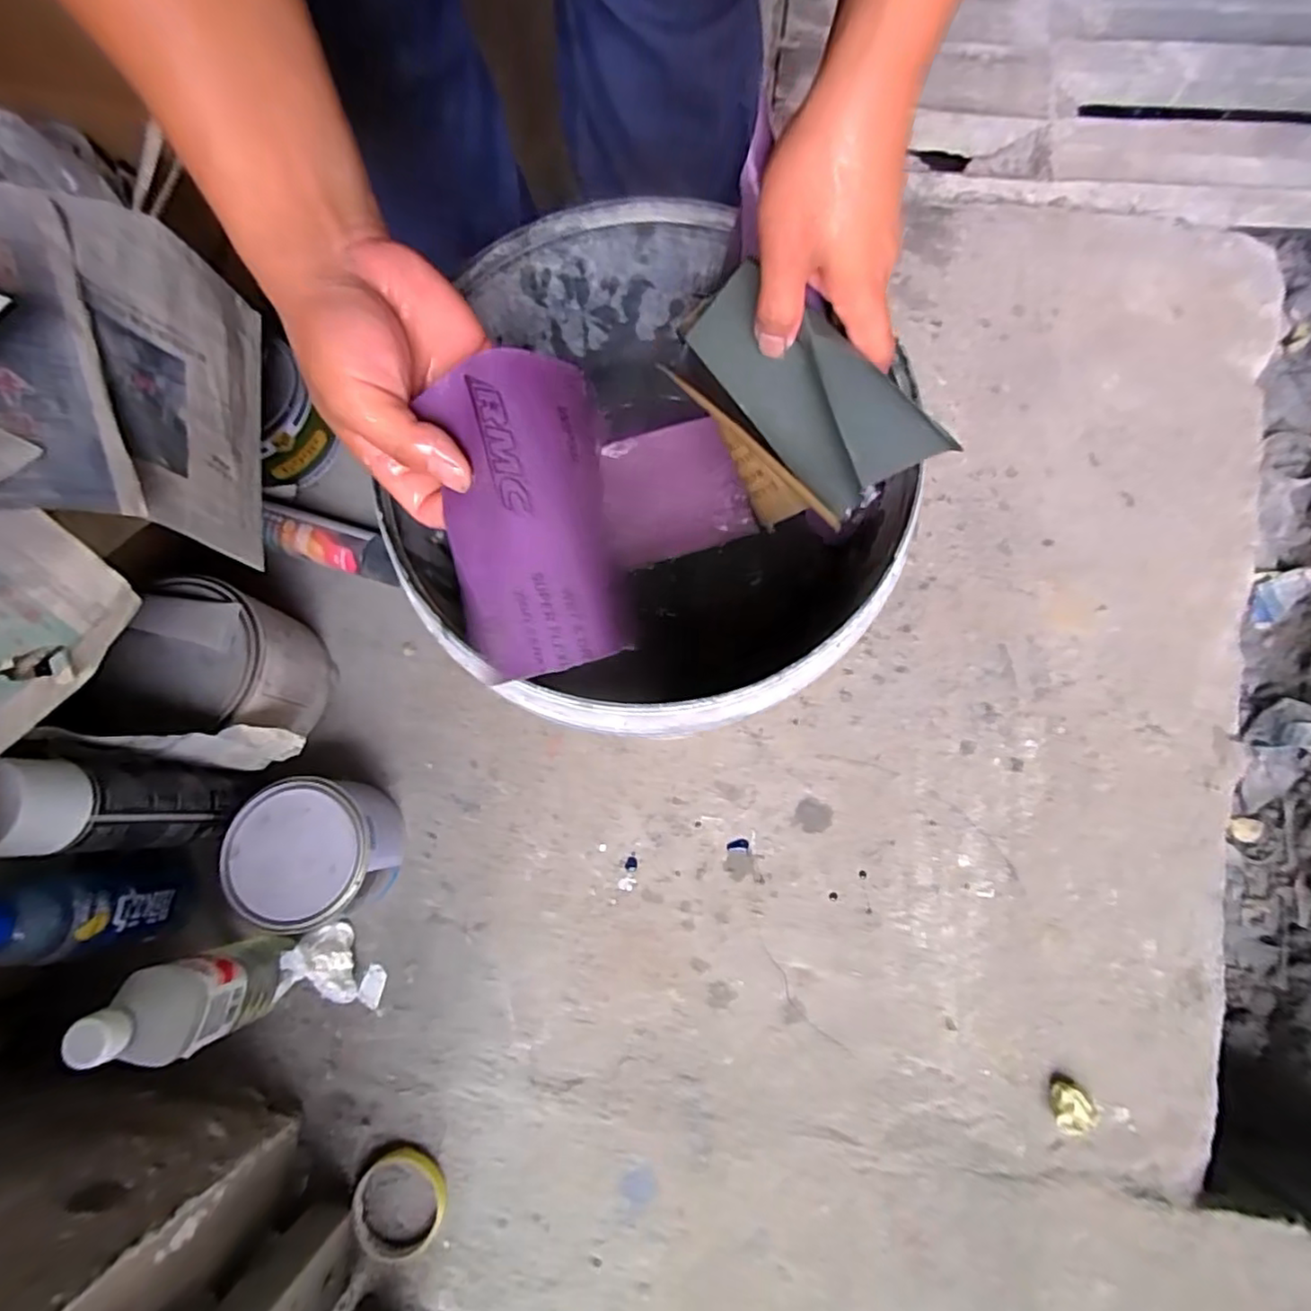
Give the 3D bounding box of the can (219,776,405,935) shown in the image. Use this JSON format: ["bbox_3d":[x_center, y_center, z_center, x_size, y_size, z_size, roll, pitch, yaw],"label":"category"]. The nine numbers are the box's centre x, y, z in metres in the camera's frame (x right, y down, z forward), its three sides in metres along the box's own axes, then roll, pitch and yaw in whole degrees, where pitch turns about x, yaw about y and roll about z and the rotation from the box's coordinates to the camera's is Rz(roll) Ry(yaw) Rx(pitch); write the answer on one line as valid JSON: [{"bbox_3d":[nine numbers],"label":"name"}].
[{"bbox_3d":[-0.319,0.185,0.611,0.121,0.089,0.125,0,77,1],"label":"can"}]

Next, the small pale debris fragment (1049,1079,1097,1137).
[{"bbox_3d":[0.374,0.407,0.573,0.032,0.025,0.037,16,78,5],"label":"small pale debris fragment"}]

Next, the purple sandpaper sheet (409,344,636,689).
[{"bbox_3d":[-0.060,-0.064,0.288,0.076,0.050,0.139,-9,77,-1],"label":"purple sandpaper sheet"}]

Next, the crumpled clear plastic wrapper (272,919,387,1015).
[{"bbox_3d":[-0.297,0.296,0.600,0.081,0.060,0.062,20,78,5],"label":"crumpled clear plastic wrapper"}]

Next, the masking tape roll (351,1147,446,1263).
[{"bbox_3d":[-0.233,0.497,0.577,0.082,0.014,0.082,0,77,1],"label":"masking tape roll"}]

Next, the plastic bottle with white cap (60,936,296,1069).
[{"bbox_3d":[-0.363,0.276,0.518,0.056,0.223,0.067,-19,78,-3],"label":"plastic bottle with white cap"}]

